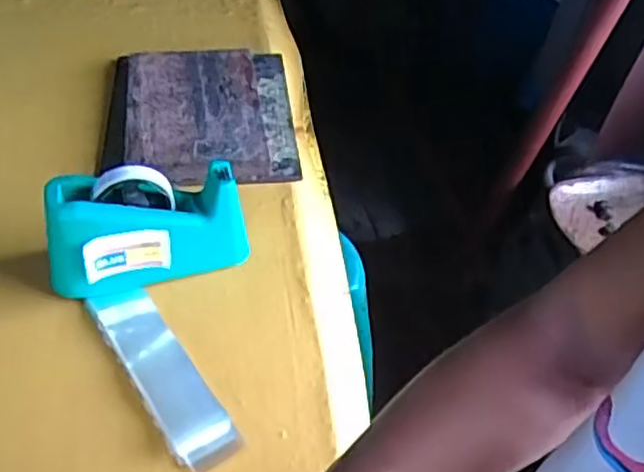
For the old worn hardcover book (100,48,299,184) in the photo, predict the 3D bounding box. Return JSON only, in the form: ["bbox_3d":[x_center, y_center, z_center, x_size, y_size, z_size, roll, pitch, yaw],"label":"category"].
[{"bbox_3d":[-0.169,-0.174,0.943,0.253,0.040,0.294,-2,44,-9],"label":"old worn hardcover book"}]

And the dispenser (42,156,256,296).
[{"bbox_3d":[-0.179,-0.008,0.710,0.200,0.112,0.079,-9,46,-16],"label":"dispenser"}]

